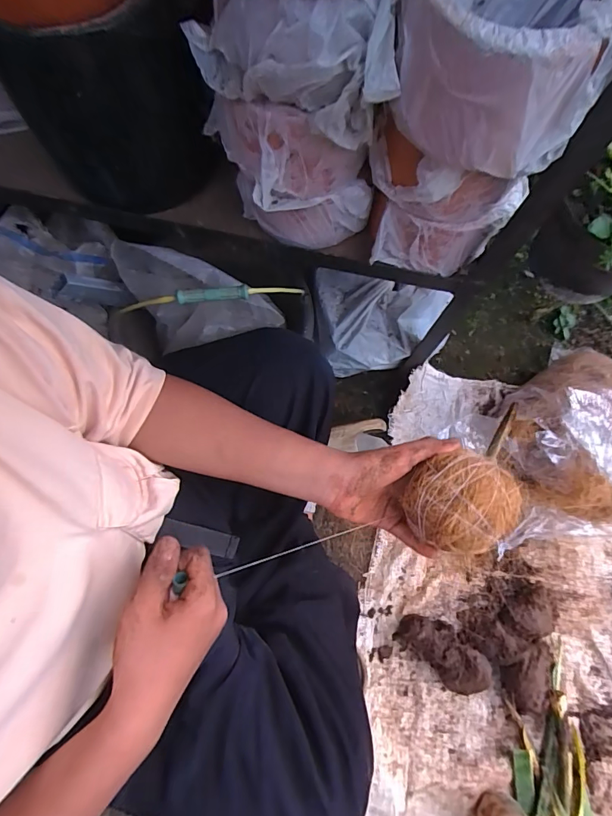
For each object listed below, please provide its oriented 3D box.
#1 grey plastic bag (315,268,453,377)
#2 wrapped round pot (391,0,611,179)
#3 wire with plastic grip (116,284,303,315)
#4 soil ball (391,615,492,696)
[{"bbox_3d":[0.125,-0.149,0.725,0.218,0.131,0.153,4,74,-1],"label":"grey plastic bag"},{"bbox_3d":[0.140,-0.256,0.299,0.136,0.087,0.136,1,74,-2],"label":"wrapped round pot"},{"bbox_3d":[-0.102,-0.118,0.448,0.194,0.025,0.013,-5,75,-4],"label":"wire with plastic grip"},{"bbox_3d":[0.218,0.384,0.654,0.145,0.047,0.071,35,76,10],"label":"soil ball"}]

